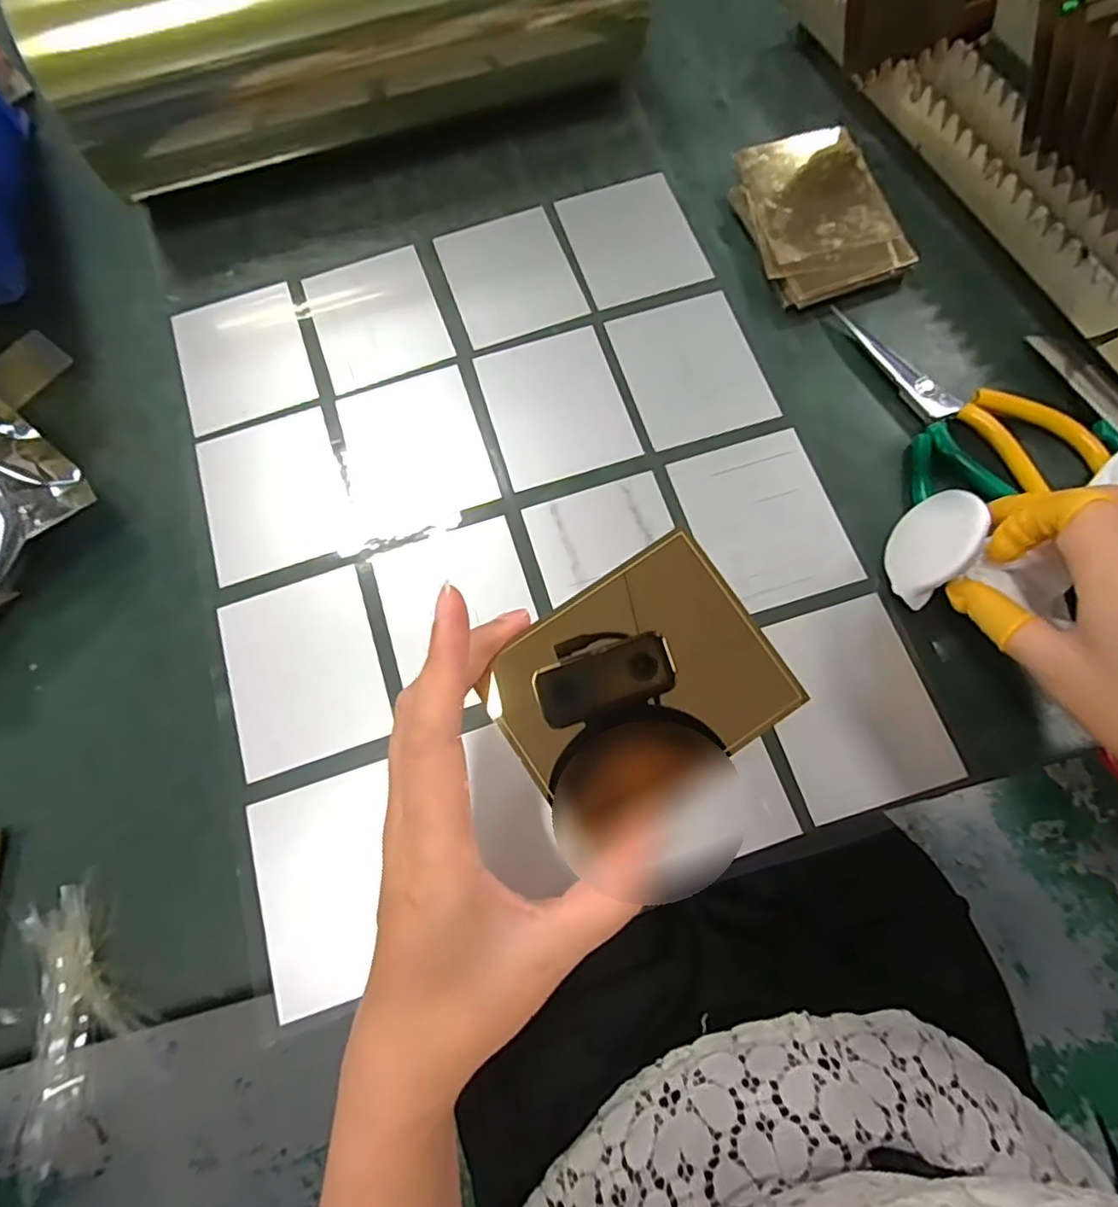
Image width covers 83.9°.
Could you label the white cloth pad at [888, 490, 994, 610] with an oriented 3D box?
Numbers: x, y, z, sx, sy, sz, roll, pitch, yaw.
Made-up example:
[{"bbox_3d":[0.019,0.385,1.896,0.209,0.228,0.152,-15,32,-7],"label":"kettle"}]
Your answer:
[{"bbox_3d":[0.193,-0.030,0.315,0.013,0.052,0.049,21,55,-22],"label":"white cloth pad"}]

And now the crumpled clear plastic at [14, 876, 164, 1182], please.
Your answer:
[{"bbox_3d":[-0.220,0.185,0.285,0.053,0.014,0.110,-18,72,-3],"label":"crumpled clear plastic"}]

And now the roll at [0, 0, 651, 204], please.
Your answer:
[{"bbox_3d":[-0.134,-0.371,0.408,0.362,0.107,0.105,-18,72,-3],"label":"roll"}]

